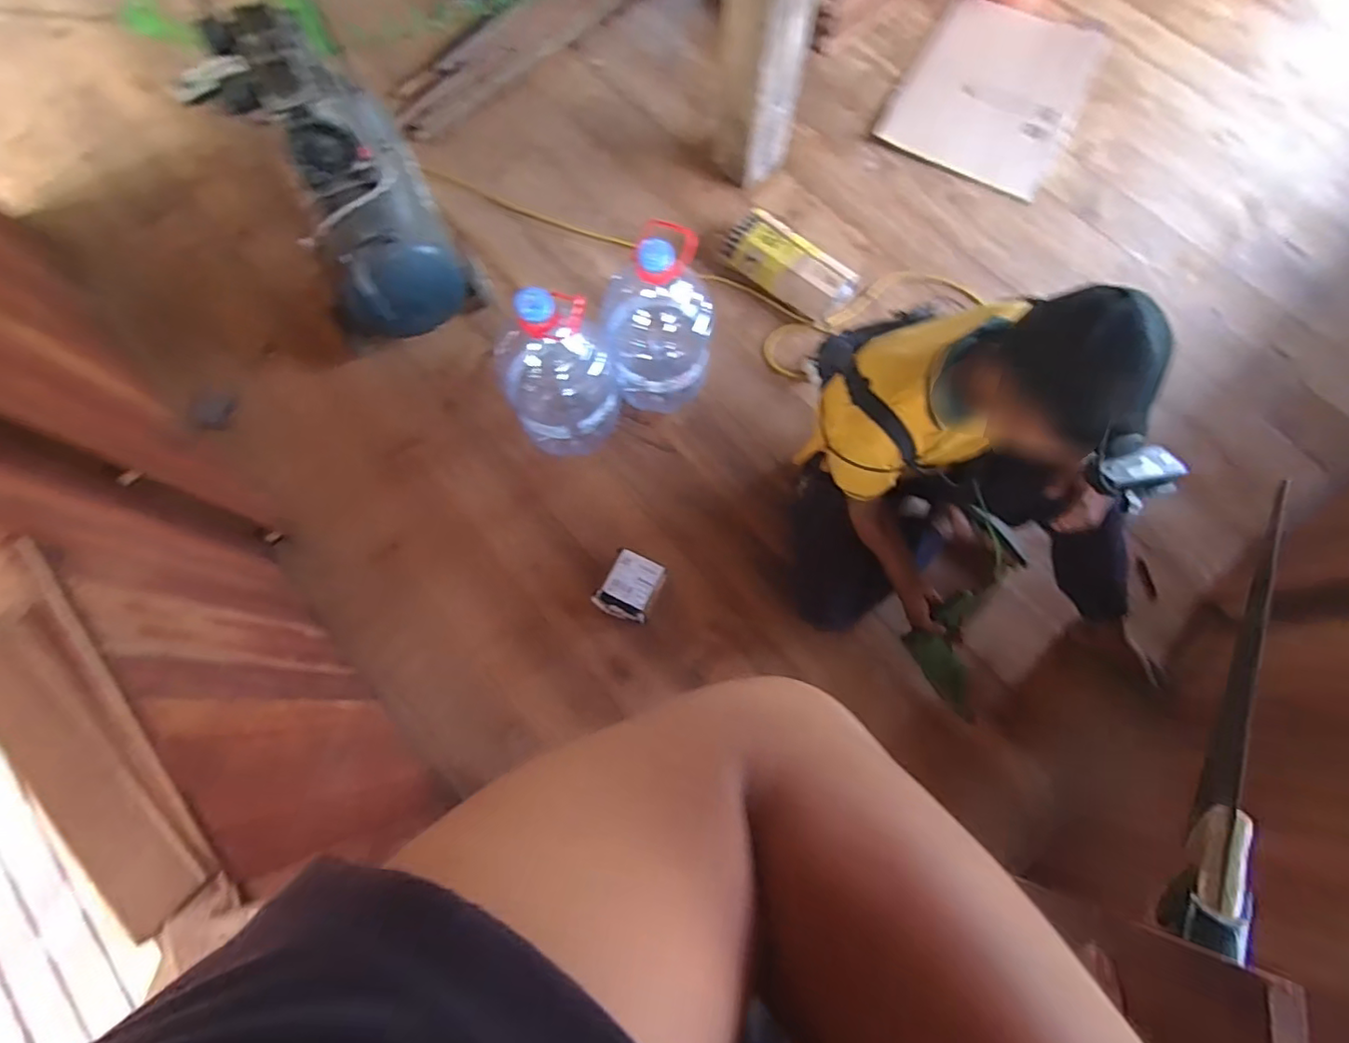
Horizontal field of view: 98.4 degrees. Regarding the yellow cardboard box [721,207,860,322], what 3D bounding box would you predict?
[{"bbox_3d":[0.322,-0.727,1.658,0.398,0.083,0.193,40,76,13],"label":"yellow cardboard box"}]

